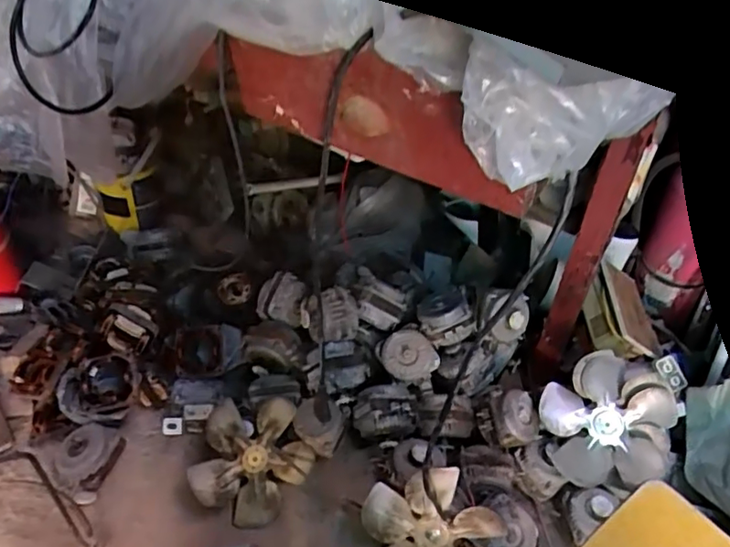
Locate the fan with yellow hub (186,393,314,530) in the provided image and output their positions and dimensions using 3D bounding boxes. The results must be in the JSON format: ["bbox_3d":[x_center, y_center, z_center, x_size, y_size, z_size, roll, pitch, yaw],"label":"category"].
[{"bbox_3d":[-0.163,0.266,0.865,0.177,0.169,0.026,-48,17,-26],"label":"fan with yellow hub"}]

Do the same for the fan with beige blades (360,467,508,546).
[{"bbox_3d":[0.088,0.346,0.788,0.181,0.172,0.049,43,19,4],"label":"fan with beige blades"}]

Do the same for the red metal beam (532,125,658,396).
[{"bbox_3d":[0.318,0.000,0.880,0.050,0.451,0.045,21,42,17],"label":"red metal beam"}]

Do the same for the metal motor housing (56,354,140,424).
[{"bbox_3d":[-0.410,0.183,0.904,0.122,0.080,0.080,3,40,-3],"label":"metal motor housing"}]

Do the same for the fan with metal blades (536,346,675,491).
[{"bbox_3d":[0.356,0.214,0.871,0.184,0.183,0.055,29,9,10],"label":"fan with metal blades"}]

